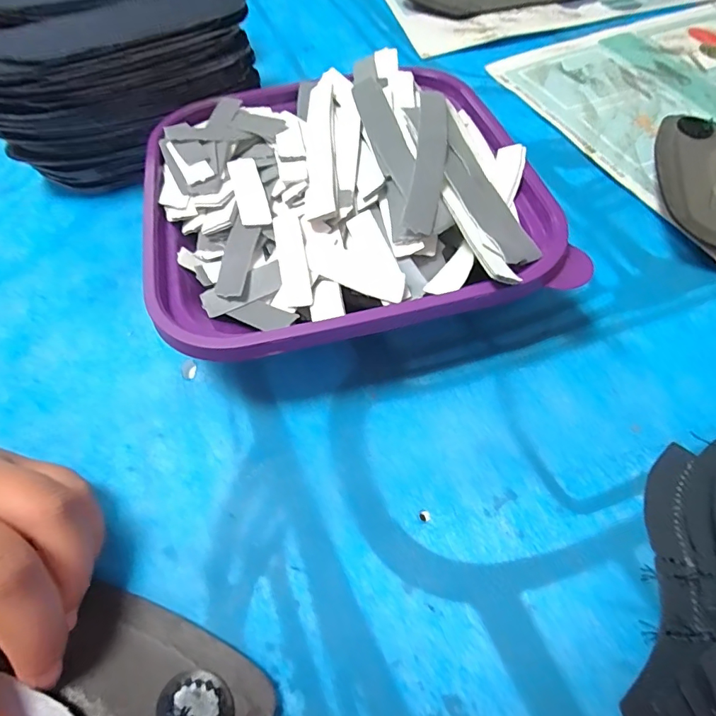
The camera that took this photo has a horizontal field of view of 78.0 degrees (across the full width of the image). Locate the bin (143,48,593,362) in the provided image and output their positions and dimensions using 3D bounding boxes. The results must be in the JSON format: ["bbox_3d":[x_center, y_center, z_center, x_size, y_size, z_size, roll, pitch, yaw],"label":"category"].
[{"bbox_3d":[-0.011,-0.081,0.229,0.181,0.054,0.181,-13,57,-5],"label":"bin"}]

